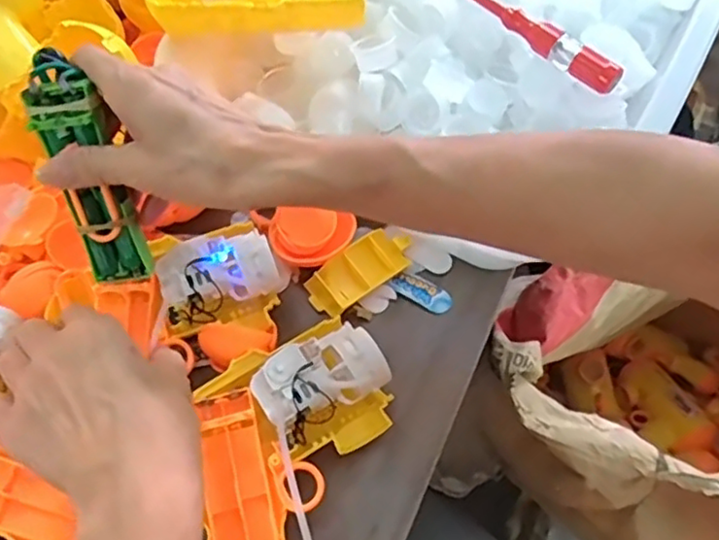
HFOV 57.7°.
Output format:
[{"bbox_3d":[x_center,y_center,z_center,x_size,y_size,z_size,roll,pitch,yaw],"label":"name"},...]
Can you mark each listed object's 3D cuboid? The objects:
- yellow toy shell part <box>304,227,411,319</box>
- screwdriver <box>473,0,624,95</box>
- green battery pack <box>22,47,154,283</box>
[{"bbox_3d":[0.002,0.000,0.410,0.071,0.017,0.029,-35,64,-17],"label":"yellow toy shell part"},{"bbox_3d":[0.096,-0.157,0.405,0.015,0.012,0.151,-37,65,-18],"label":"screwdriver"},{"bbox_3d":[-0.139,-0.049,0.341,0.036,0.124,0.020,-12,30,-5],"label":"green battery pack"}]

